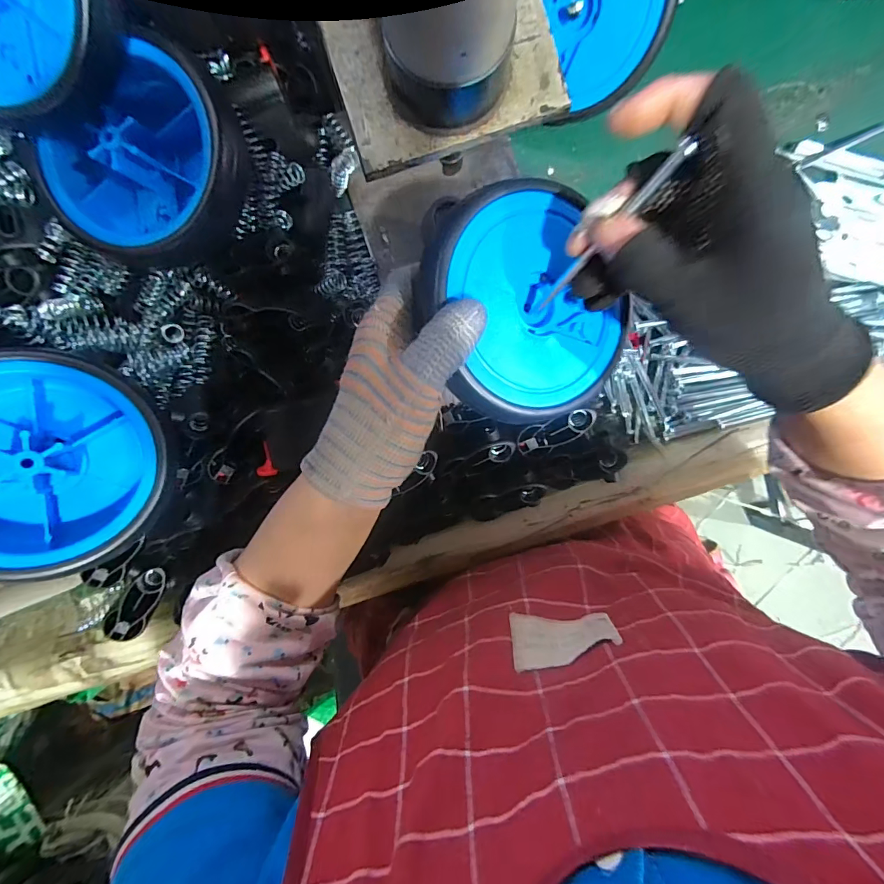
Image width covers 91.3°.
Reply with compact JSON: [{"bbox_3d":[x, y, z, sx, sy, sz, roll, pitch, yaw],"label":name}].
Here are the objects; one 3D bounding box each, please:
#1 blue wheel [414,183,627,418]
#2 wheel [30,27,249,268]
[{"bbox_3d":[0.043,-0.078,0.259,0.111,0.042,0.128,-39,110,-11],"label":"blue wheel"},{"bbox_3d":[-0.186,-0.180,0.281,0.123,0.057,0.108,-23,110,20],"label":"wheel"}]

